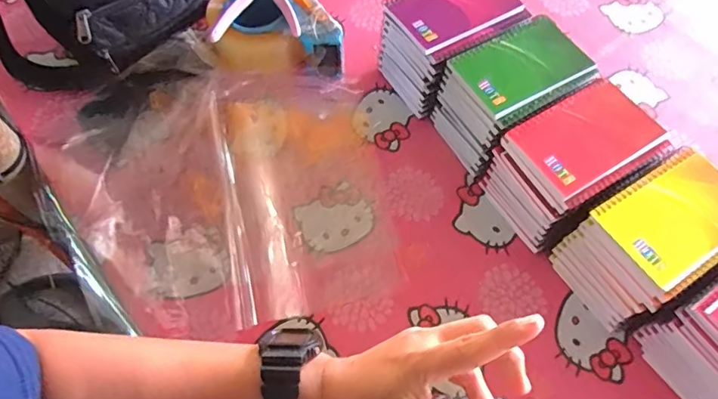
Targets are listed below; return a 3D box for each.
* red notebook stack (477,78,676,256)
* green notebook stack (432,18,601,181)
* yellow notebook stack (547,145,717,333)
[{"bbox_3d":[0.214,-0.034,0.507,0.133,0.107,0.099,-29,67,-16],"label":"red notebook stack"},{"bbox_3d":[0.164,-0.111,0.544,0.133,0.104,0.094,-30,68,-17],"label":"green notebook stack"},{"bbox_3d":[0.275,0.039,0.471,0.133,0.103,0.091,-29,67,-16],"label":"yellow notebook stack"}]

